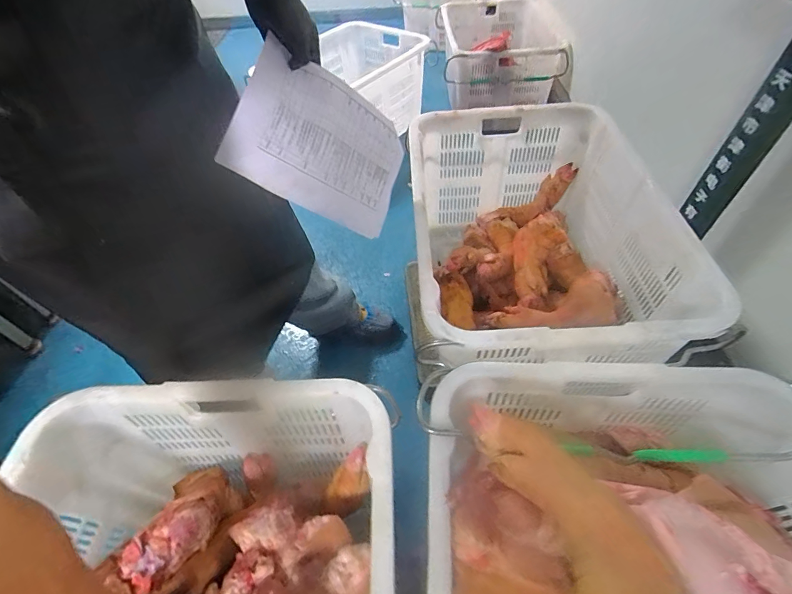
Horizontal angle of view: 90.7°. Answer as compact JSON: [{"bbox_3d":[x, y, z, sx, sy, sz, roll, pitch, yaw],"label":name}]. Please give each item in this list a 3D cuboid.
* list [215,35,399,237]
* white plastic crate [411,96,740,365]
[{"bbox_3d":[-0.106,-0.237,0.641,0.028,0.298,0.197,30,98,48],"label":"list"},{"bbox_3d":[0.275,-0.114,0.883,0.458,0.324,0.693,-3,51,1],"label":"white plastic crate"}]

